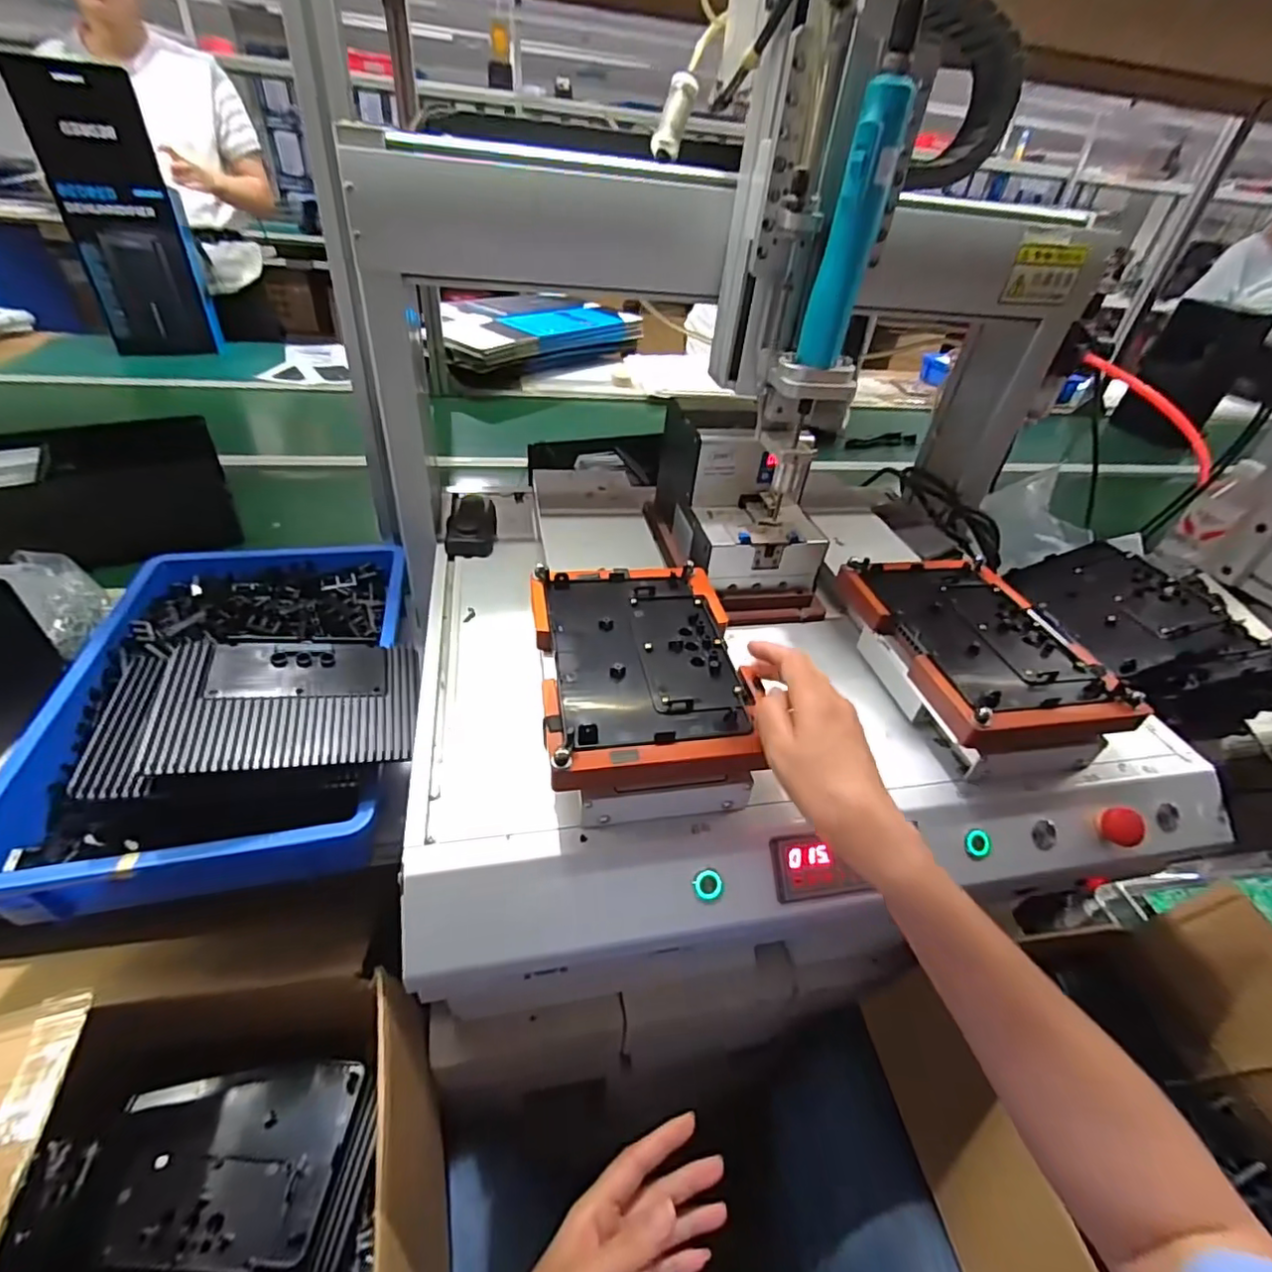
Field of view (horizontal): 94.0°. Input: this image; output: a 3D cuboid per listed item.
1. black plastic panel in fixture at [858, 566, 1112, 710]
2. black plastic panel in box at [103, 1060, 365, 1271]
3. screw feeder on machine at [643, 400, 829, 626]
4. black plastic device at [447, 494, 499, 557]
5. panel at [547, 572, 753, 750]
[{"bbox_3d":[0.303,-0.007,0.526,0.137,0.015,0.187,-3,40,-12],"label":"black plastic panel in fixture"},{"bbox_3d":[-0.343,0.433,0.496,0.181,0.019,0.129,5,39,-3],"label":"black plastic panel in box"},{"bbox_3d":[0.106,-0.141,0.634,0.140,0.164,0.219,-7,41,-16],"label":"screw feeder on machine"},{"bbox_3d":[-0.188,-0.127,0.682,0.054,0.030,0.084,-3,40,-12],"label":"black plastic device"},{"bbox_3d":[0.005,0.009,0.459,0.131,0.009,0.186,-2,40,-11],"label":"panel"}]

